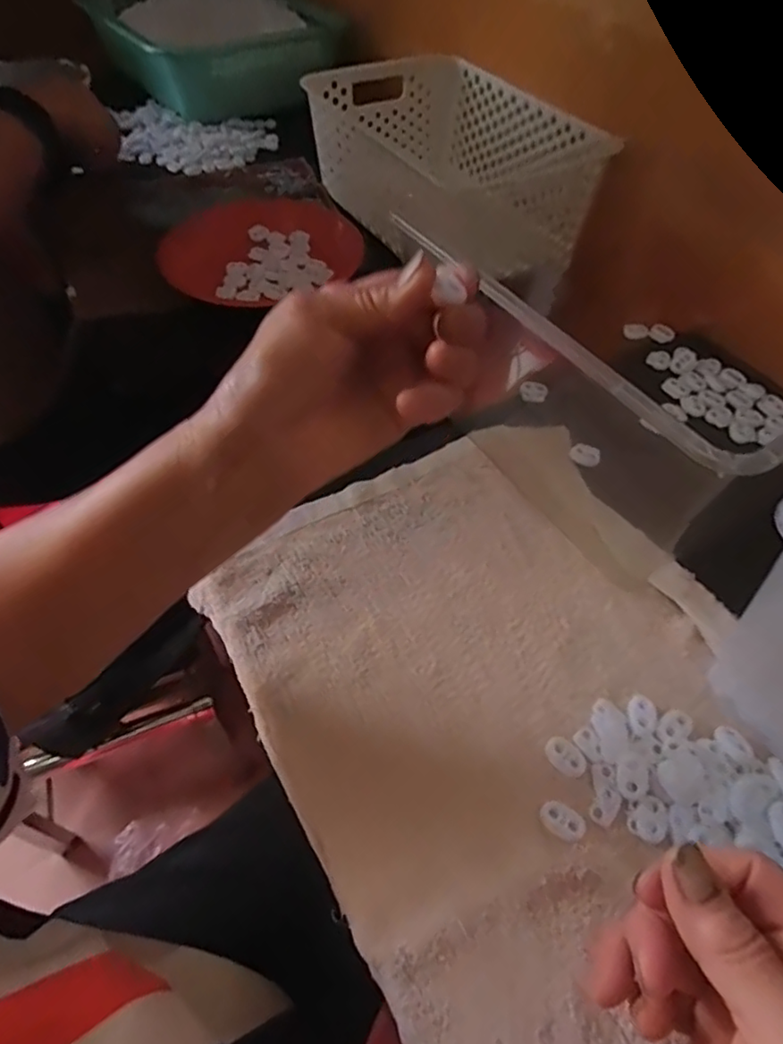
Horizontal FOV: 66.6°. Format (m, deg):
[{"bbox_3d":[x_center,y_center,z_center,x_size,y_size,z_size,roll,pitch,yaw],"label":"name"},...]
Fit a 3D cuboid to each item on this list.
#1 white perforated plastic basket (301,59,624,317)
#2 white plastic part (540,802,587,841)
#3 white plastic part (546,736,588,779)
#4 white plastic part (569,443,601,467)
[{"bbox_3d":[0.062,-0.386,0.640,0.195,0.099,0.303,-28,58,-20],"label":"white perforated plastic basket"},{"bbox_3d":[0.085,0.149,0.296,0.021,0.004,0.015,28,58,20],"label":"white plastic part"},{"bbox_3d":[0.093,0.124,0.316,0.022,0.005,0.016,36,61,24],"label":"white plastic part"},{"bbox_3d":[0.146,-0.051,0.449,0.022,0.007,0.012,24,57,19],"label":"white plastic part"}]

